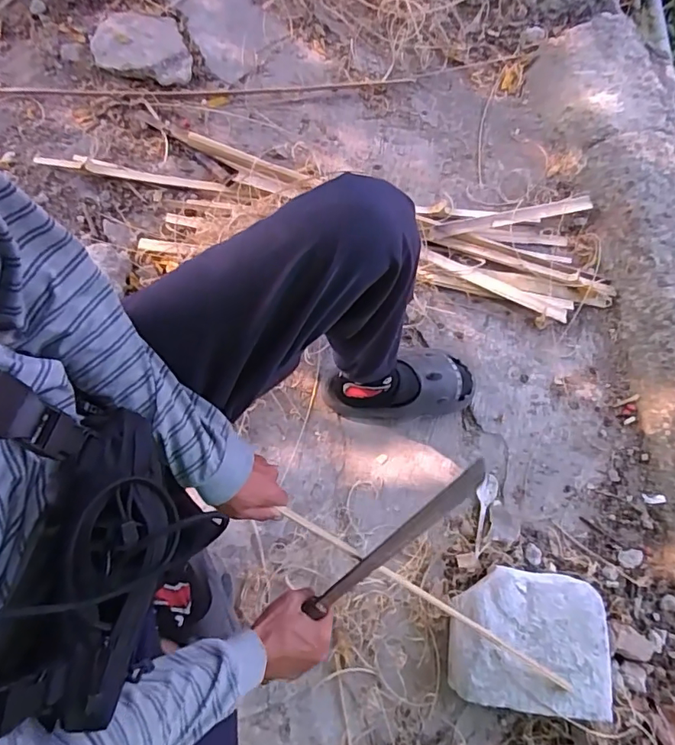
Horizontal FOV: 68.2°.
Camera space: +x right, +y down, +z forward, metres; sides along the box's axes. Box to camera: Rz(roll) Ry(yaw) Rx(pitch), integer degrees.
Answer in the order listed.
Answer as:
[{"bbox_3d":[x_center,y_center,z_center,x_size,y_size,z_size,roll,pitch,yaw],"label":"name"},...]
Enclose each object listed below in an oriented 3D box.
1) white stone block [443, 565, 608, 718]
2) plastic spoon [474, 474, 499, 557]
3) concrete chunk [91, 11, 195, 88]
[{"bbox_3d":[0.303,0.420,0.791,0.228,0.077,0.189,6,74,1],"label":"white stone block"},{"bbox_3d":[0.264,0.255,0.903,0.039,0.019,0.148,18,61,5],"label":"plastic spoon"},{"bbox_3d":[-0.444,-0.743,1.133,0.234,0.029,0.171,8,74,2],"label":"concrete chunk"}]

